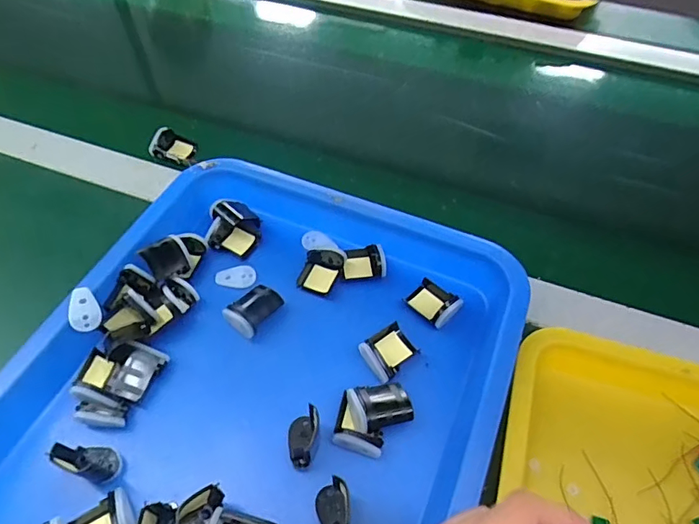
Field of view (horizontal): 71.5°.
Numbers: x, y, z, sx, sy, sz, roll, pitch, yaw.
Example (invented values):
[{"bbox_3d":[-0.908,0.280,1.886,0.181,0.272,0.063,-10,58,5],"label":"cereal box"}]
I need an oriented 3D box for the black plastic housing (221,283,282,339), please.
[{"bbox_3d":[-0.083,0.040,0.415,0.035,0.021,0.043,32,59,20],"label":"black plastic housing"}]

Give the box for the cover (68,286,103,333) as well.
[{"bbox_3d":[-0.211,0.038,0.386,0.023,0.004,0.036,-17,76,-29],"label":"cover"}]

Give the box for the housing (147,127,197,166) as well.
[{"bbox_3d":[-0.201,-0.134,0.556,0.051,0.020,0.040,15,55,9],"label":"housing"}]

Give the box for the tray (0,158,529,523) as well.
[{"bbox_3d":[-0.080,0.106,0.362,0.341,0.068,0.451,22,56,14],"label":"tray"}]

